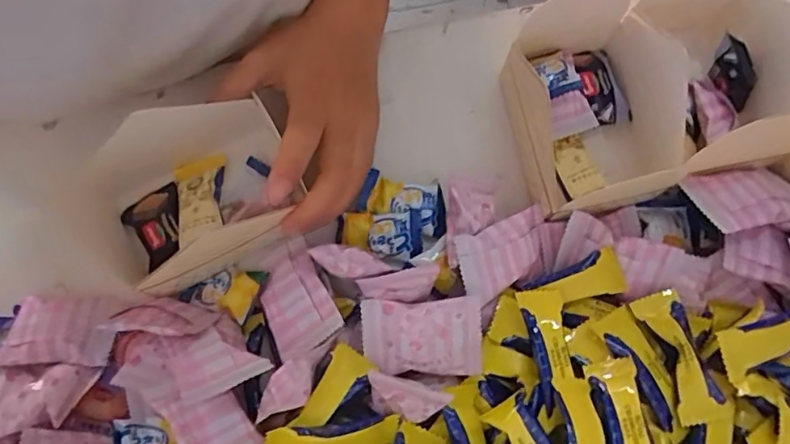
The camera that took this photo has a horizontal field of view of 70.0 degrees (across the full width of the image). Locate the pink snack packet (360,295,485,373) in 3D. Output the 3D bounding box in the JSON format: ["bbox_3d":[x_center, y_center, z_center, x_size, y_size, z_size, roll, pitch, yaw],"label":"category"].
[{"bbox_3d":[0.015,0.062,0.306,0.063,0.015,0.039,-3,78,-1],"label":"pink snack packet"}]

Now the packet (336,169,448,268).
[{"bbox_3d":[0.000,-0.001,0.343,0.063,0.014,0.051,13,78,3],"label":"packet"}]

